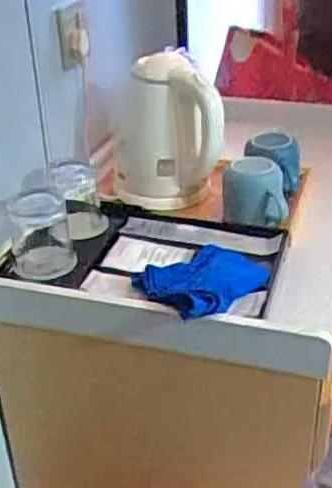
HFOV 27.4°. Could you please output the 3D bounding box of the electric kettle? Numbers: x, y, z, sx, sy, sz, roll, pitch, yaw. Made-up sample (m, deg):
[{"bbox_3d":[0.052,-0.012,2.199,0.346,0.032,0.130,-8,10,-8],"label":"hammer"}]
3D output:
[{"bbox_3d":[0.001,-0.156,0.903,0.125,0.193,0.124,12,33,24],"label":"electric kettle"}]

